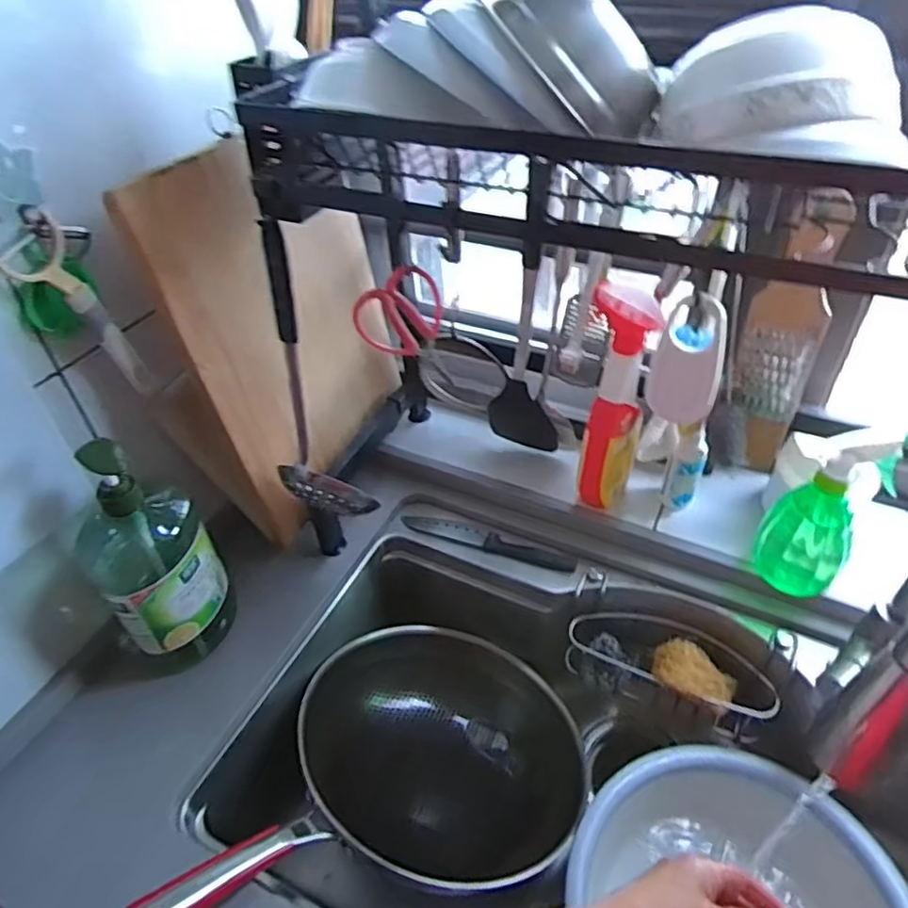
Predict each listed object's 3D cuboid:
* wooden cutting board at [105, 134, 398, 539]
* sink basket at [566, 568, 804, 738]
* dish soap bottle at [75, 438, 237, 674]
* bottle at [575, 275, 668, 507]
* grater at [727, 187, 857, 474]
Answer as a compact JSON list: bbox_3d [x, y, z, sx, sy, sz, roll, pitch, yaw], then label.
[{"bbox_3d":[-0.180,-0.143,0.722,0.035,0.384,0.296,11,47,25],"label":"wooden cutting board"},{"bbox_3d":[0.250,0.241,0.764,0.227,0.125,0.085,18,47,22],"label":"sink basket"},{"bbox_3d":[-0.306,0.111,0.665,0.111,0.300,0.084,-34,51,-28],"label":"dish soap bottle"},{"bbox_3d":[0.178,-0.055,0.719,0.063,0.251,0.078,4,43,8],"label":"bottle"},{"bbox_3d":[0.314,-0.103,0.624,0.070,0.275,0.026,11,34,11],"label":"grater"}]

